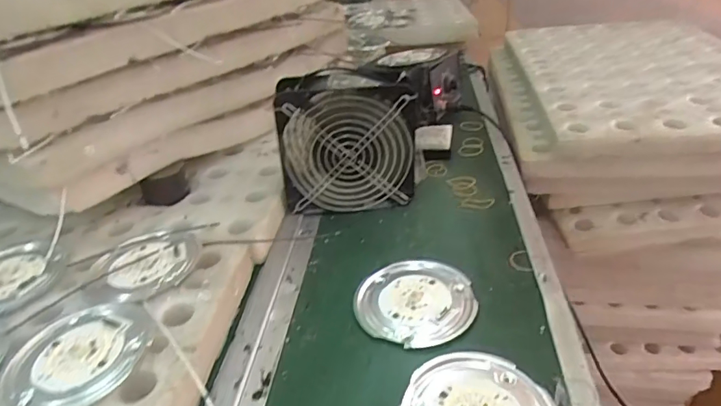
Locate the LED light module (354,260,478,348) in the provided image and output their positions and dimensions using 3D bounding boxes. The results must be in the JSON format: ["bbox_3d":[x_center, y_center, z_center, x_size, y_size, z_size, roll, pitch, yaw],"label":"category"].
[{"bbox_3d":[0.050,0.088,0.436,0.103,0.014,0.099,18,37,26],"label":"LED light module"}]

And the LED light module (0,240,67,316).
[{"bbox_3d":[-0.339,0.072,0.453,0.105,0.018,0.098,-6,34,-8],"label":"LED light module"}]

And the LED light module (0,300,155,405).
[{"bbox_3d":[-0.215,0.113,0.372,0.102,0.012,0.107,-11,35,-16],"label":"LED light module"}]

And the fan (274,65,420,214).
[{"bbox_3d":[-0.014,-0.074,0.545,0.152,0.142,0.057,0,33,-1],"label":"fan"}]

